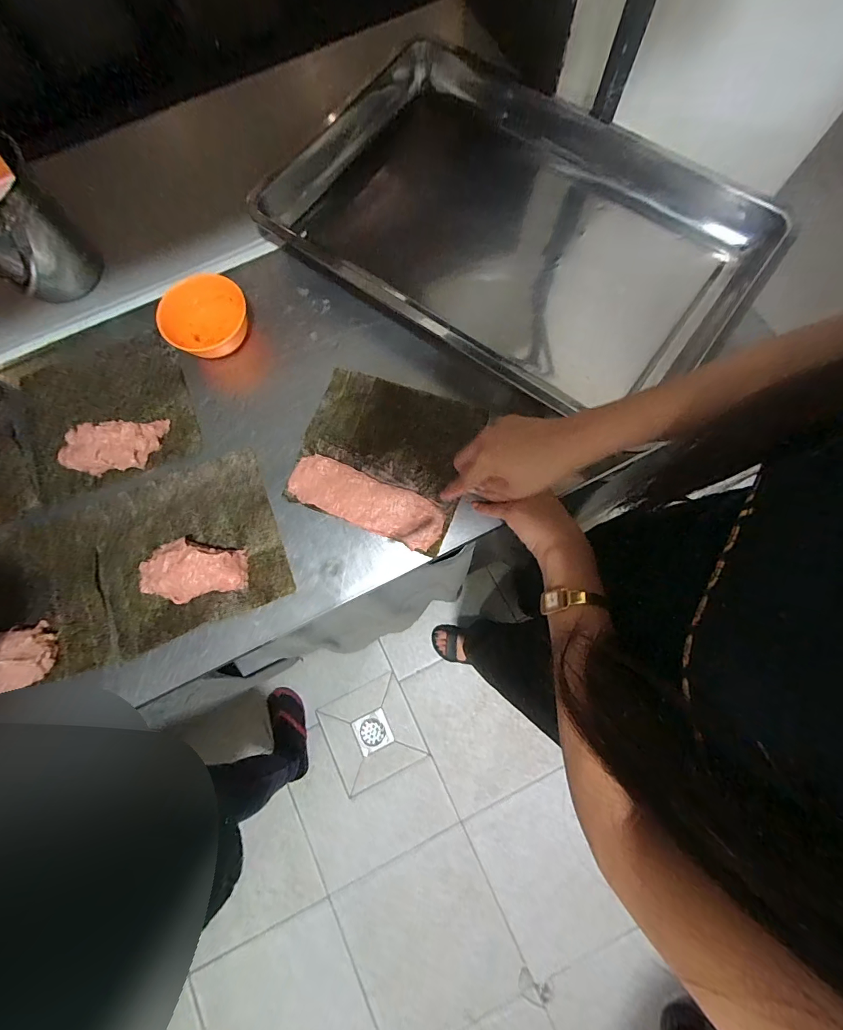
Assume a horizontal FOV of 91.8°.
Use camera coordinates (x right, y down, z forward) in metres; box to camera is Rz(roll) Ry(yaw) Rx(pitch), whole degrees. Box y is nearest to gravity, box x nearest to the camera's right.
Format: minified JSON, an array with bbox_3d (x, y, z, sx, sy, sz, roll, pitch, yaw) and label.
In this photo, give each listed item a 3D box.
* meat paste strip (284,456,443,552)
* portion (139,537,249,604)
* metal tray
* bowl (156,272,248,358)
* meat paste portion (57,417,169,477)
[{"bbox_3d":[-0.065,-0.017,0.474,0.183,0.008,0.059,22,78,7],"label":"meat paste strip"},{"bbox_3d":[-0.254,0.059,0.448,0.114,0.028,0.065,-5,77,1],"label":"portion"},{"bbox_3d":[0.099,-0.383,0.535,0.602,0.050,0.387,36,80,9],"label":"metal tray"},{"bbox_3d":[-0.264,-0.242,0.504,0.106,0.043,0.083,-43,79,-8],"label":"bowl"},{"bbox_3d":[-0.369,-0.081,0.481,0.122,0.032,0.052,-12,77,-1],"label":"meat paste portion"}]

